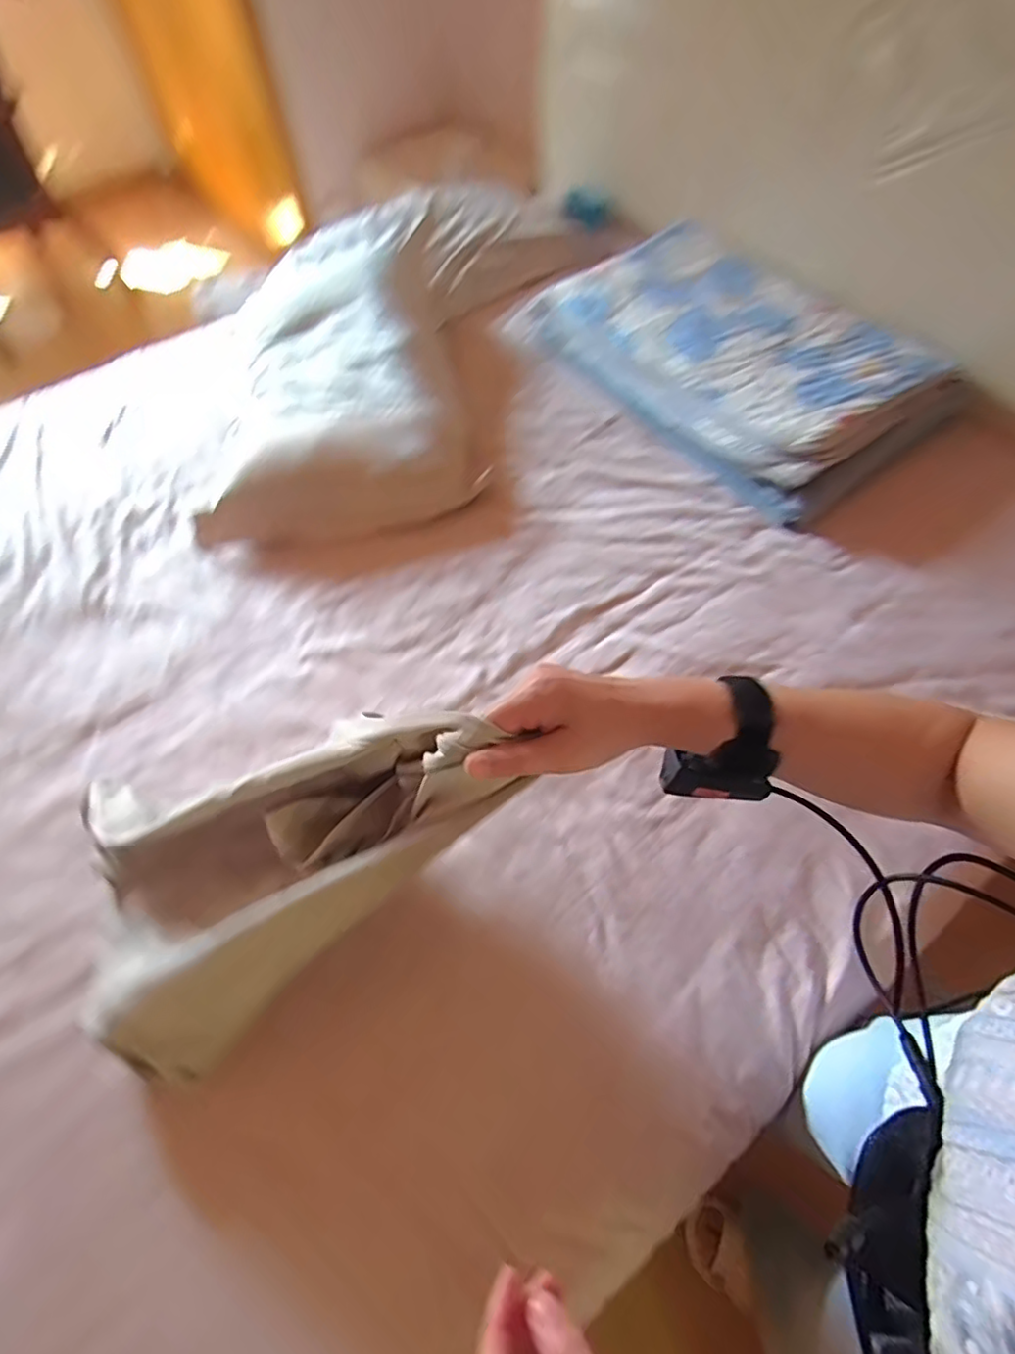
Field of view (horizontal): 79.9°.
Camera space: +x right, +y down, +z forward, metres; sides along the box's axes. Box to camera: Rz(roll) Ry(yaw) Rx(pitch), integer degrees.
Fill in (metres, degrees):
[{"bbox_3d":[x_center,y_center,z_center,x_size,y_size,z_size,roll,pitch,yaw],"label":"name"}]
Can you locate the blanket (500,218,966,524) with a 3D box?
[{"bbox_3d":[0.396,-0.619,1.136,0.399,0.112,0.759,-44,69,-4],"label":"blanket"}]

